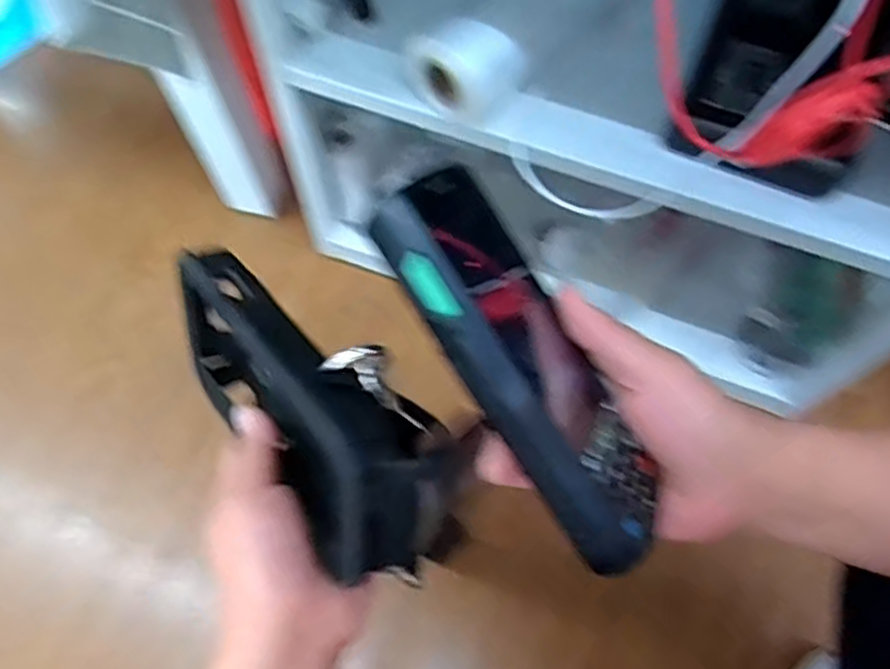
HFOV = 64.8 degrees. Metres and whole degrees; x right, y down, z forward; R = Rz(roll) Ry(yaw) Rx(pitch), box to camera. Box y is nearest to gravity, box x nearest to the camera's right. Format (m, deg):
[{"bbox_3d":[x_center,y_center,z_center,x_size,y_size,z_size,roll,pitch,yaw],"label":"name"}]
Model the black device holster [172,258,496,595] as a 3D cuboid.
[{"bbox_3d":[-0.066,0.022,0.307,0.065,0.062,0.183,-41,64,-17],"label":"black device holster"}]

